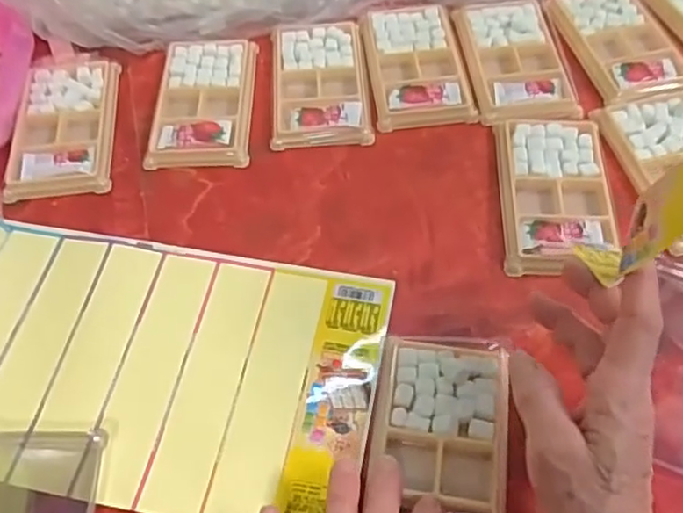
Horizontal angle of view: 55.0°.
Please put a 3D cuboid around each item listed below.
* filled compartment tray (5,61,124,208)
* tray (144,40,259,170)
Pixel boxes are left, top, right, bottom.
[{"bbox_3d":[-0.224,-0.110,0.532,0.077,0.011,0.140,-6,59,-2],"label":"filled compartment tray"},{"bbox_3d":[-0.113,-0.130,0.543,0.078,0.012,0.134,0,59,2],"label":"tray"}]

